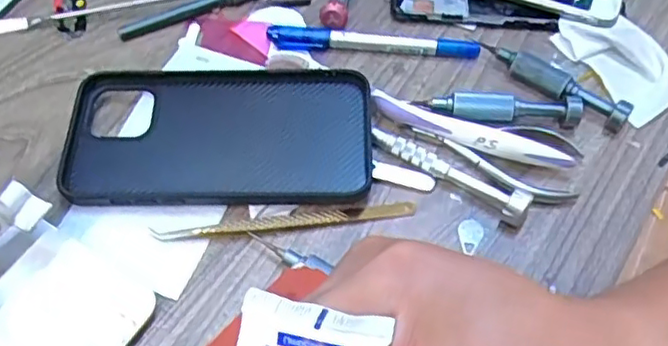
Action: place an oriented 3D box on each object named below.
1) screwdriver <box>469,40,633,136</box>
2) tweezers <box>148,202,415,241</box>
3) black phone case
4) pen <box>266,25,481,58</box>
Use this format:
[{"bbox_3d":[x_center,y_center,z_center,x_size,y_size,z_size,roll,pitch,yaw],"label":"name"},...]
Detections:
[{"bbox_3d":[0.129,-0.056,0.389,0.098,0.013,0.013,38,62,21],"label":"screwdriver"},{"bbox_3d":[-0.025,0.025,0.336,0.133,0.008,0.009,-6,56,-6],"label":"tweezers"},{"bbox_3d":[-0.062,-0.021,0.357,0.163,0.017,0.085,-1,56,-3],"label":"black phone case"},{"bbox_3d":[0.025,-0.083,0.408,0.131,0.010,0.012,3,56,0],"label":"pen"}]

